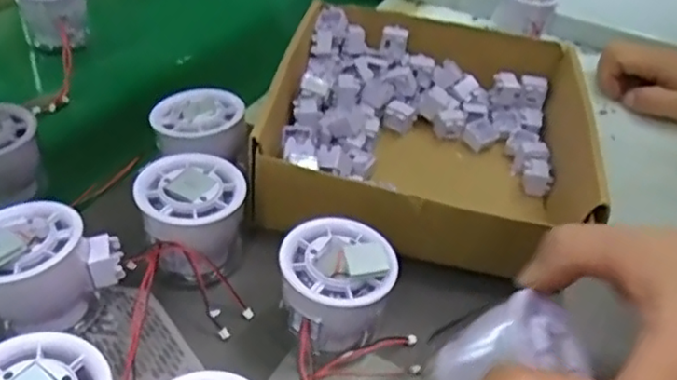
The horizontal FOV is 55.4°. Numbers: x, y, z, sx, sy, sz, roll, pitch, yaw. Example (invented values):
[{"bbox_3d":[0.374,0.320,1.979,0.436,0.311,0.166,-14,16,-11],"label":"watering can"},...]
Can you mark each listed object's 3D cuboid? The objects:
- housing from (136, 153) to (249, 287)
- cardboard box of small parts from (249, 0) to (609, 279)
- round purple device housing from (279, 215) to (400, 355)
[{"bbox_3d":[-0.080,0.020,0.359,0.054,0.056,0.060,-1,40,-9],"label":"housing"},{"bbox_3d":[0.060,-0.040,0.440,0.201,0.069,0.204,9,39,3],"label":"cardboard box of small parts"},{"bbox_3d":[-0.002,0.053,0.333,0.055,0.054,0.056,4,39,-3],"label":"round purple device housing"}]

